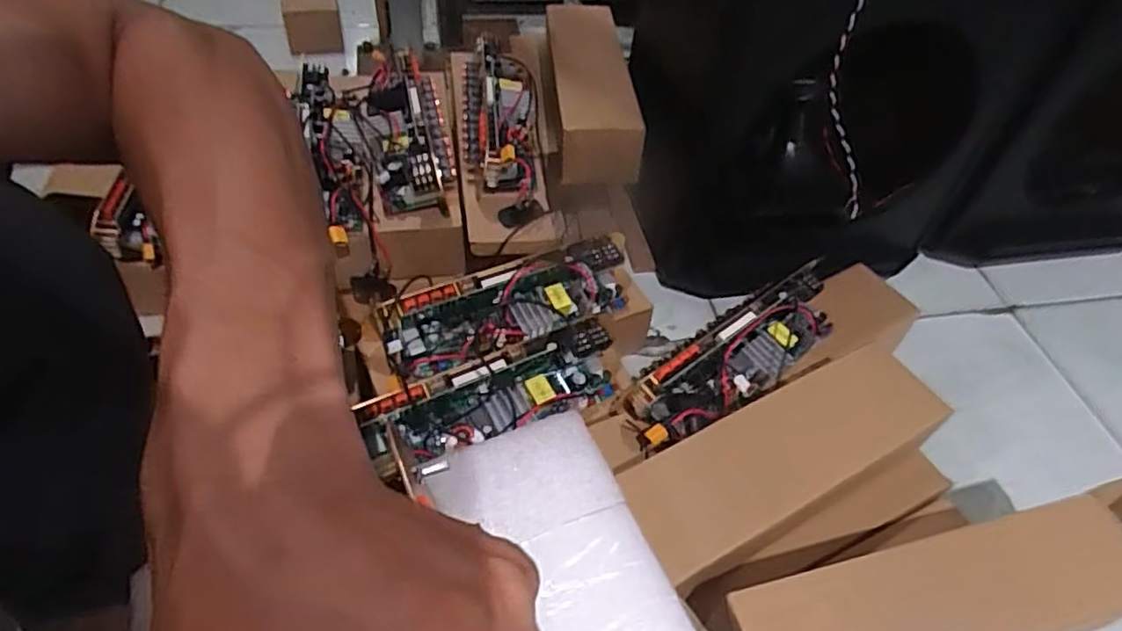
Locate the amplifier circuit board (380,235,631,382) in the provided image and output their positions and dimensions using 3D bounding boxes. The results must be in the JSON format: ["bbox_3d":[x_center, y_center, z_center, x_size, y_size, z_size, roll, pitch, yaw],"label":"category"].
[{"bbox_3d":[-0.043,-0.010,0.687,0.260,0.054,0.071,-18,52,-19],"label":"amplifier circuit board"}]

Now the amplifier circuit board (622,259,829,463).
[{"bbox_3d":[0.178,0.036,0.667,0.273,0.050,0.082,-30,58,-28],"label":"amplifier circuit board"}]

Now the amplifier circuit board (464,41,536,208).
[{"bbox_3d":[-0.074,-0.234,0.789,0.084,0.056,0.257,-1,49,-7],"label":"amplifier circuit board"}]

